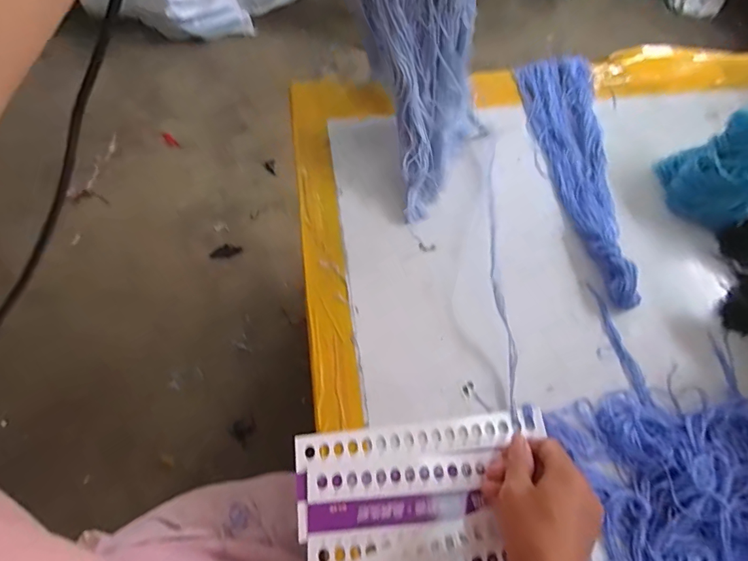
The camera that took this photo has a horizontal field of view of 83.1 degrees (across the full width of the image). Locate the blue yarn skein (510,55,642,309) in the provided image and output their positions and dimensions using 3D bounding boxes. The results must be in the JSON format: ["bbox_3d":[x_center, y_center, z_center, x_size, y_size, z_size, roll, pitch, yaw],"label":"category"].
[{"bbox_3d":[0.273,-0.163,0.562,0.100,0.030,0.422,2,63,0],"label":"blue yarn skein"}]

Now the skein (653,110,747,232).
[{"bbox_3d":[0.449,-0.137,0.516,0.117,0.105,0.117,1,63,-1],"label":"skein"}]

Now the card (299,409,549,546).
[{"bbox_3d":[0.047,0.177,0.394,0.234,0.005,0.081,-4,63,-6],"label":"card"}]

